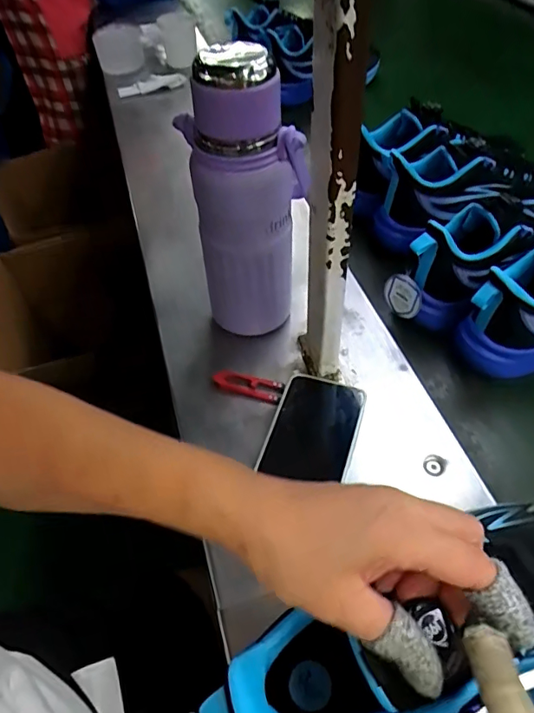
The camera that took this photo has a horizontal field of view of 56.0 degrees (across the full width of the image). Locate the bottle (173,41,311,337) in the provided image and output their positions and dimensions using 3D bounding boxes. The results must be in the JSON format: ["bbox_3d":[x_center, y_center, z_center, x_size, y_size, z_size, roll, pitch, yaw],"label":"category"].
[{"bbox_3d":[-0.017,-0.123,0.451,0.103,0.254,0.077,-2,50,-1],"label":"bottle"}]

